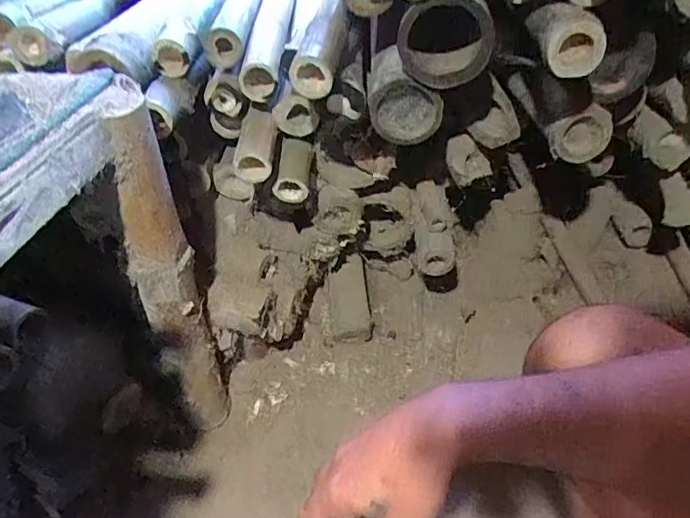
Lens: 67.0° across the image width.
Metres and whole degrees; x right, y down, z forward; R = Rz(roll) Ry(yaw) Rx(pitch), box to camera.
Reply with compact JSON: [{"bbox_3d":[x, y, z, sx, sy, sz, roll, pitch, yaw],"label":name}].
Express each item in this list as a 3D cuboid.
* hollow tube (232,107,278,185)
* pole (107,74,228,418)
[{"bbox_3d":[-0.113,-0.147,0.650,0.051,0.039,0.085,5,70,5],"label":"hollow tube"},{"bbox_3d":[-0.222,0.038,0.661,0.073,0.489,0.080,-20,44,-23],"label":"pole"}]

